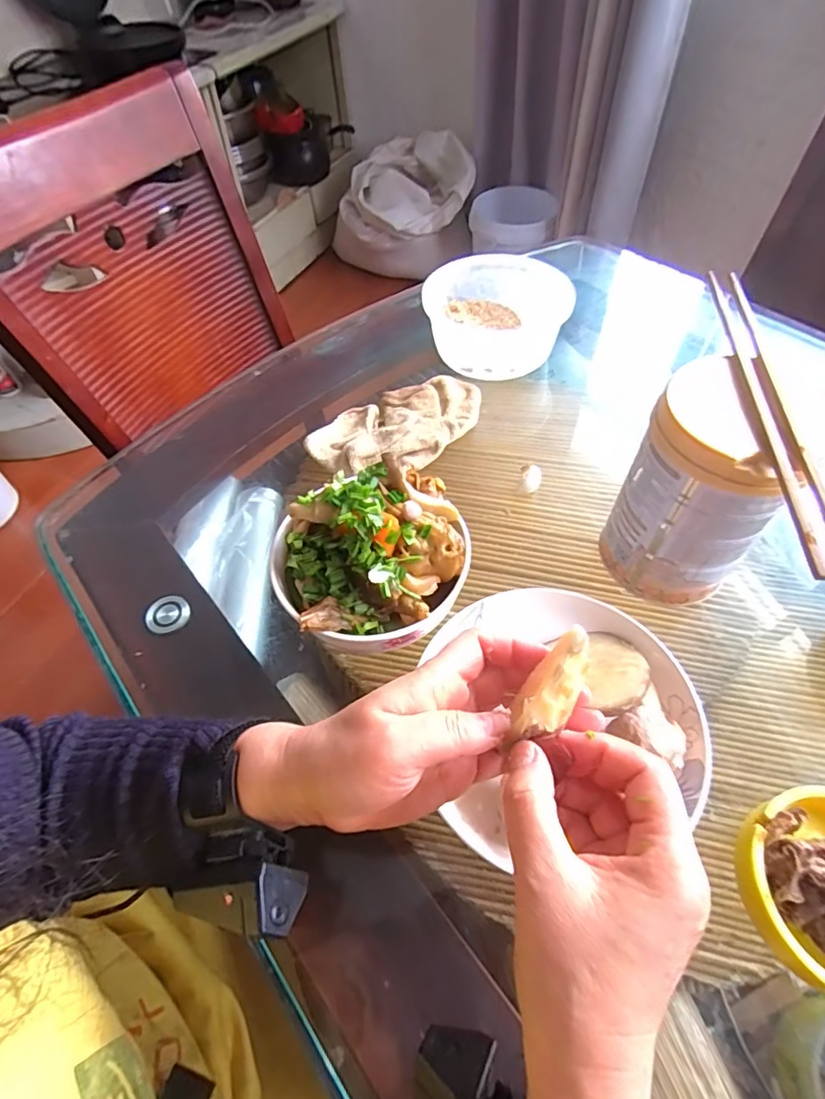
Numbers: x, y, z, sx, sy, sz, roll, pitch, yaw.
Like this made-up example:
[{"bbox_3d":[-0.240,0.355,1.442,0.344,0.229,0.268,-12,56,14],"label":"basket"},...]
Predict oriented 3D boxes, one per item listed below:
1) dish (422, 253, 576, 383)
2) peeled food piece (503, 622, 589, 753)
[{"bbox_3d":[0.088,-0.258,0.591,0.148,0.081,0.147,-1,56,2],"label":"dish"},{"bbox_3d":[0.066,0.064,0.242,0.022,0.019,0.058,31,79,21],"label":"peeled food piece"}]

